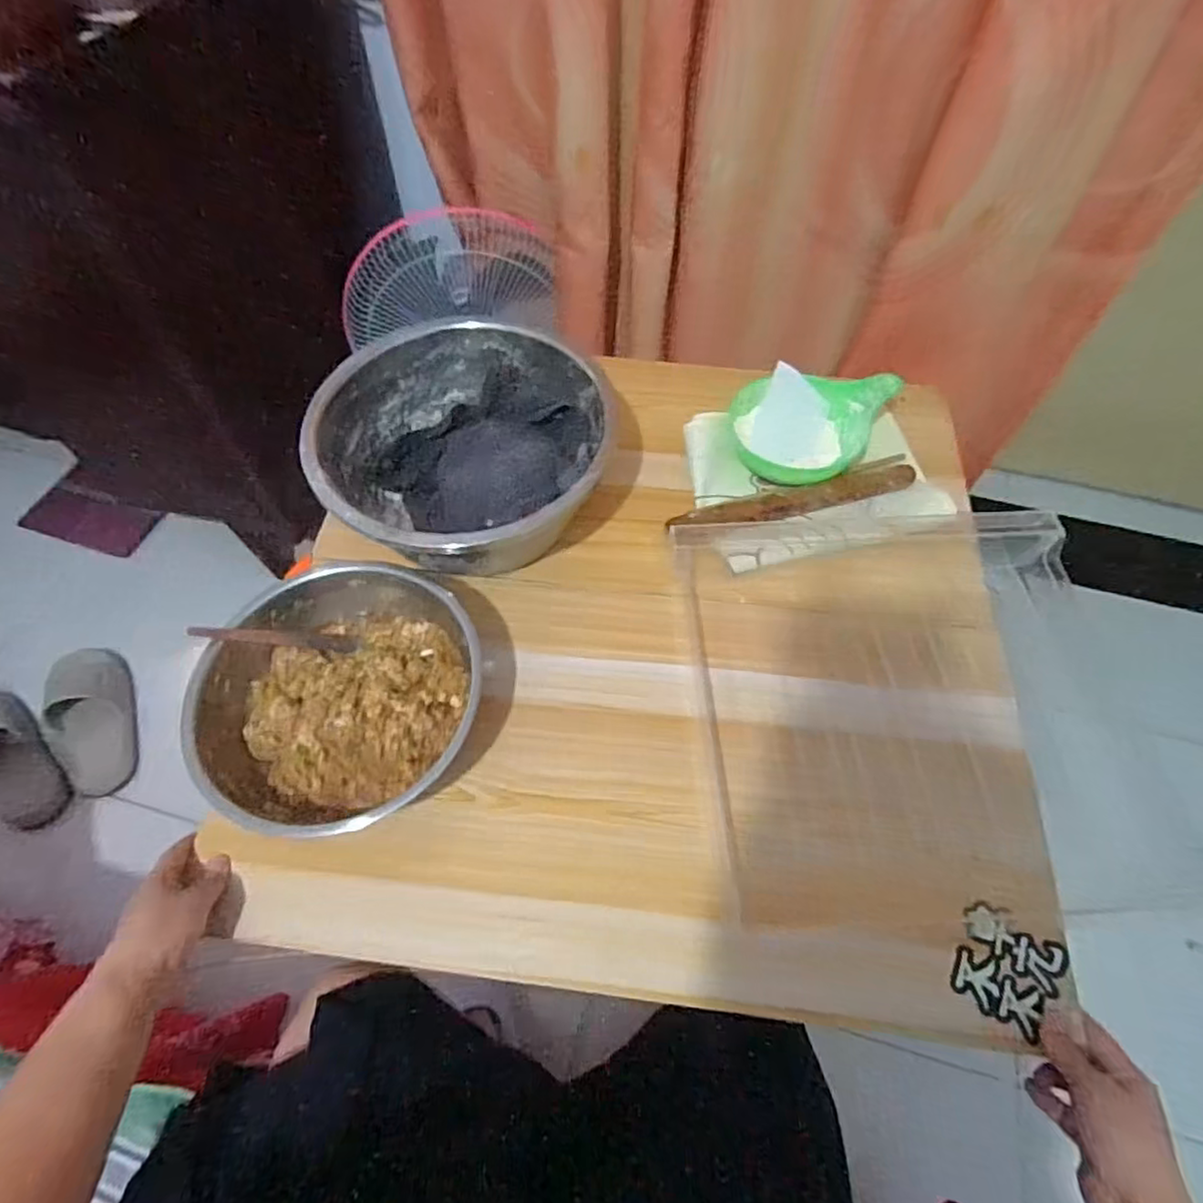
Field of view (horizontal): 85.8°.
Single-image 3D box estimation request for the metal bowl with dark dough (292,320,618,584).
[{"bbox_3d":[-0.136,-0.144,0.662,0.274,0.124,0.266,1,60,-1],"label":"metal bowl with dark dough"}]

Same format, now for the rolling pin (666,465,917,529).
[{"bbox_3d":[0.204,-0.106,0.684,0.274,0.020,0.028,-13,61,-9],"label":"rolling pin"}]

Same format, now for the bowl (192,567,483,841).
[{"bbox_3d":[-0.219,0.076,0.559,0.225,0.087,0.219,1,60,-1],"label":"bowl"}]

